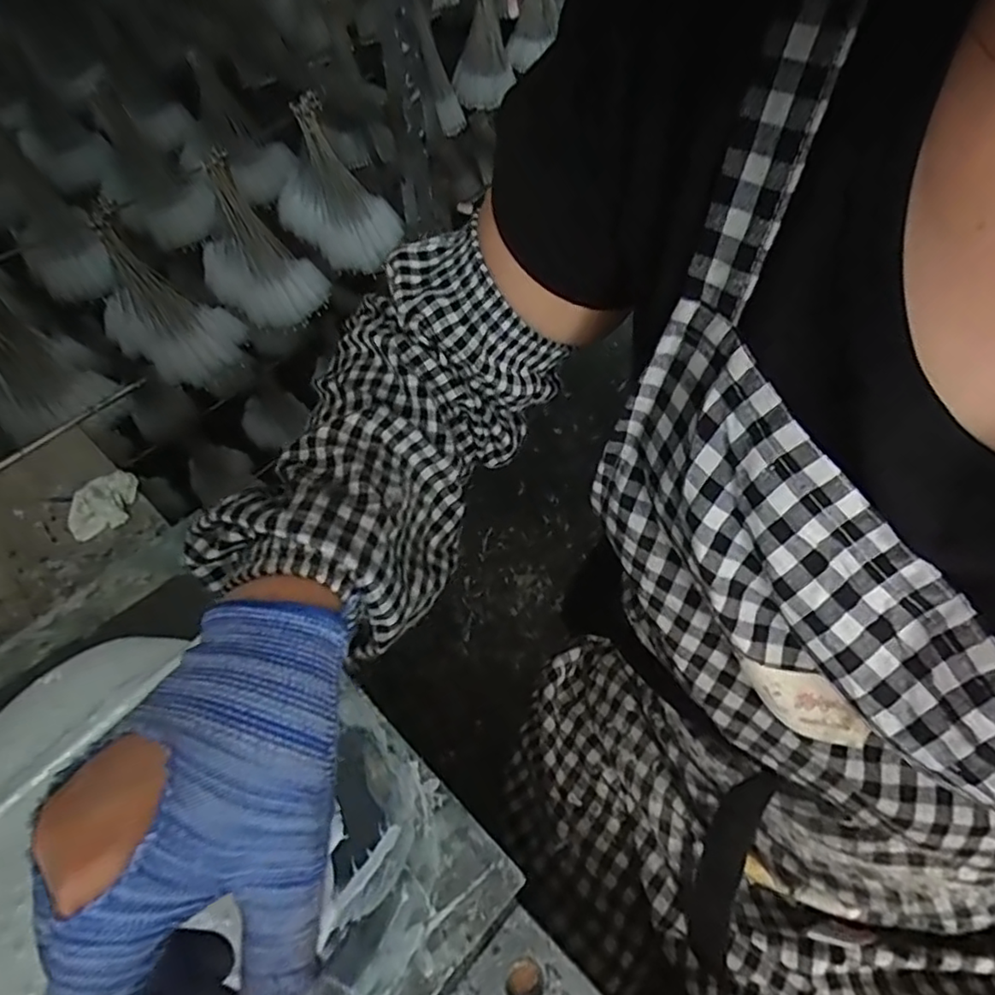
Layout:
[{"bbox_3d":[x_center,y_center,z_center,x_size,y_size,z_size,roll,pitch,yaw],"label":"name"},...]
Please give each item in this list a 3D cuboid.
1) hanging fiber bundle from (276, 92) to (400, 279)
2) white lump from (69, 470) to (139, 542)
[{"bbox_3d":[-0.234,-0.457,0.901,0.188,0.206,0.107,32,62,21],"label":"hanging fiber bundle"},{"bbox_3d":[-0.309,0.005,0.495,0.057,0.023,0.038,-27,58,-18],"label":"white lump"}]

